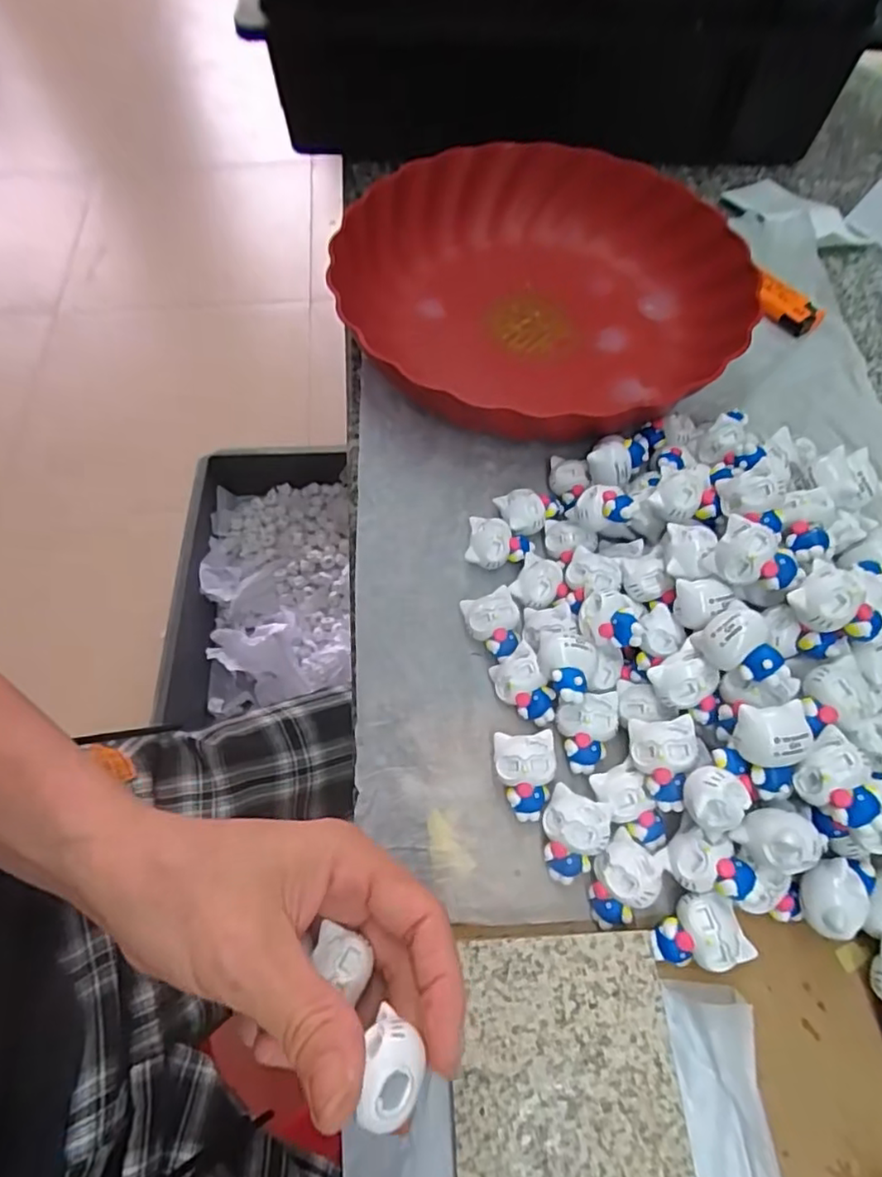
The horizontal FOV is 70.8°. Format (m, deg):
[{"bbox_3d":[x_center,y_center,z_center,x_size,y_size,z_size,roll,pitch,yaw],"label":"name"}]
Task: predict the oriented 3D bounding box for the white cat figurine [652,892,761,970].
[{"bbox_3d":[0.094,0.129,0.230,0.033,0.020,0.025,-16,61,-8],"label":"white cat figurine"}]

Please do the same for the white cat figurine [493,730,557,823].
[{"bbox_3d":[0.035,0.078,0.258,0.025,0.017,0.033,-2,60,-1],"label":"white cat figurine"}]

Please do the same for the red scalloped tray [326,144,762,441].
[{"bbox_3d":[0.064,-0.183,0.388,0.238,0.051,0.239,-23,63,-12],"label":"red scalloped tray"}]

